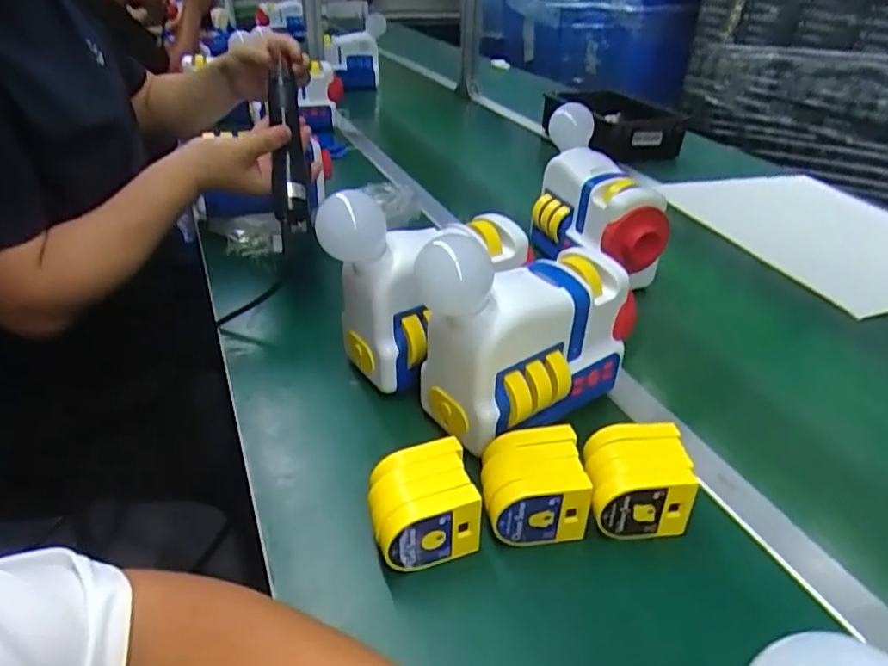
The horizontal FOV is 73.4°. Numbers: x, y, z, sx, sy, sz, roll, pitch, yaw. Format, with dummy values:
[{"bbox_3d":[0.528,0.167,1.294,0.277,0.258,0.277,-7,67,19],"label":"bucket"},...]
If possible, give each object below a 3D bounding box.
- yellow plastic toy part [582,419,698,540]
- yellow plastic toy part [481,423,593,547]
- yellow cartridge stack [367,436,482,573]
[{"bbox_3d":[0.153,0.120,0.482,0.078,0.062,0.070,0,33,-4],"label":"yellow plastic toy part"},{"bbox_3d":[0.070,0.121,0.475,0.082,0.052,0.075,0,34,-4],"label":"yellow plastic toy part"},{"bbox_3d":[-0.018,0.132,0.458,0.081,0.057,0.071,-10,35,-18],"label":"yellow cartridge stack"}]

